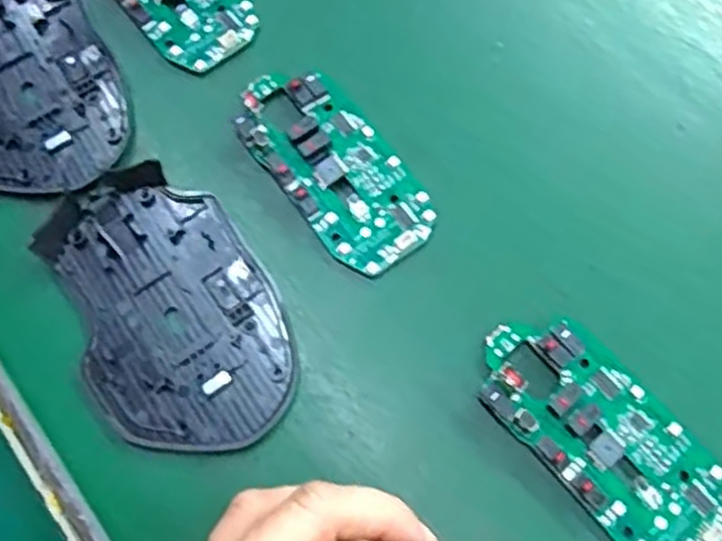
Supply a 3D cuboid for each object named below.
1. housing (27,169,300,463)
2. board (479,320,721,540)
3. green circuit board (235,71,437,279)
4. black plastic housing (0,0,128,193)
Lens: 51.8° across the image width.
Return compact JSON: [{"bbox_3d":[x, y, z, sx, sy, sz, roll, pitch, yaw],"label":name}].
[{"bbox_3d":[-0.073,0.014,0.283,0.072,0.006,0.116,-26,75,-5],"label":"housing"},{"bbox_3d":[0.085,0.057,0.261,0.046,0.015,0.096,-41,77,-9],"label":"board"},{"bbox_3d":[-0.011,-0.041,0.298,0.044,0.010,0.093,-37,77,-8],"label":"green circuit board"},{"bbox_3d":[-0.144,-0.083,0.315,0.071,0.008,0.112,-20,75,-4],"label":"black plastic housing"}]

